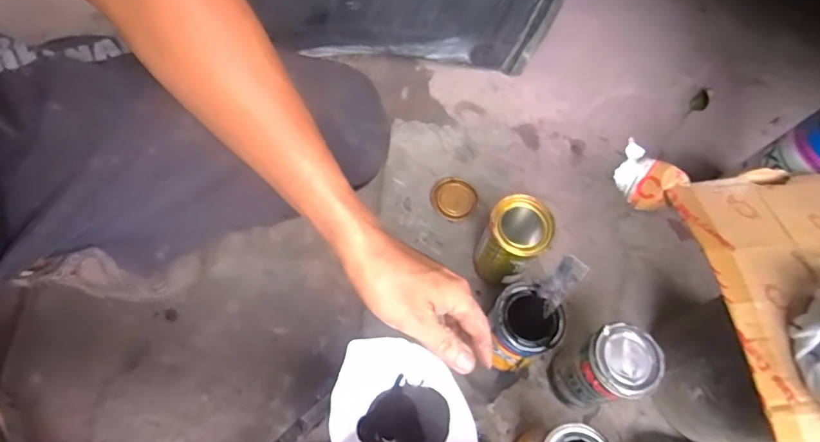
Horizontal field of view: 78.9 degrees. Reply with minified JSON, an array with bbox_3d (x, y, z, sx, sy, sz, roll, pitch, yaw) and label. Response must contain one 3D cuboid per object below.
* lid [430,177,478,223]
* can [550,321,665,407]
[{"bbox_3d":[0.062,-0.032,0.701,0.066,0.008,0.066,1,65,-1],"label":"lid"},{"bbox_3d":[0.213,0.165,0.553,0.079,0.133,0.069,-20,67,-11],"label":"can"}]

